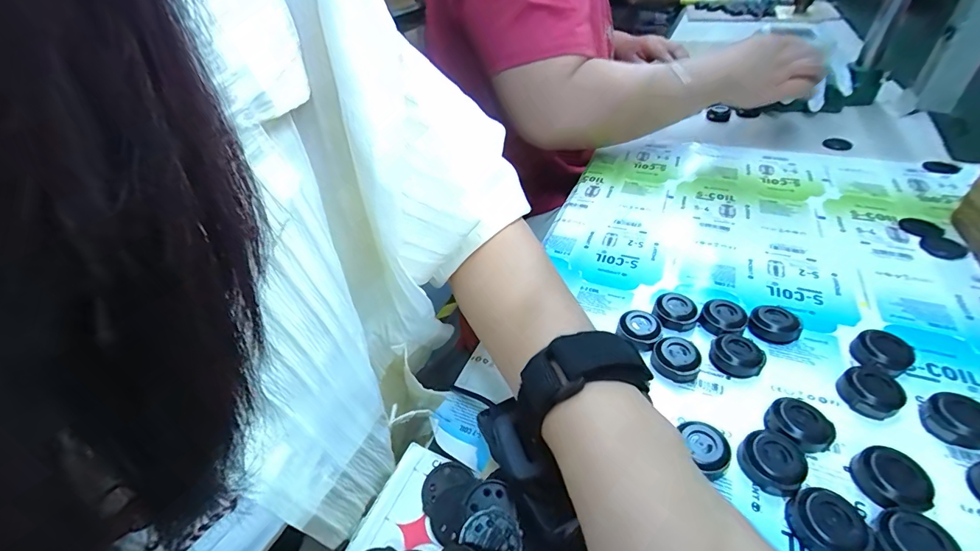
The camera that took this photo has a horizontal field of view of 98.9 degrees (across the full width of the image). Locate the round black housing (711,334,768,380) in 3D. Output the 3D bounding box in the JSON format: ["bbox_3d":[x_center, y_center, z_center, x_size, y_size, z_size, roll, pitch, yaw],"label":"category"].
[{"bbox_3d":[0.165,0.053,0.280,0.033,0.016,0.027,29,50,35],"label":"round black housing"}]

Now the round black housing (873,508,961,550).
[{"bbox_3d":[0.191,0.122,0.191,0.030,0.014,0.030,-3,39,3],"label":"round black housing"}]

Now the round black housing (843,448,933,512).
[{"bbox_3d":[0.204,0.104,0.214,0.027,0.012,0.030,-20,41,-17],"label":"round black housing"}]

